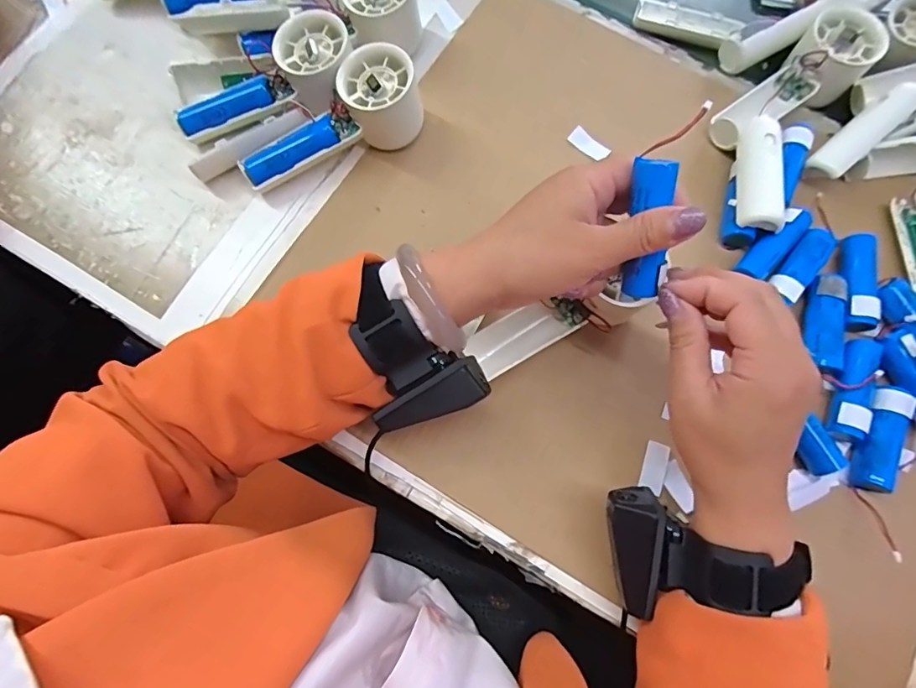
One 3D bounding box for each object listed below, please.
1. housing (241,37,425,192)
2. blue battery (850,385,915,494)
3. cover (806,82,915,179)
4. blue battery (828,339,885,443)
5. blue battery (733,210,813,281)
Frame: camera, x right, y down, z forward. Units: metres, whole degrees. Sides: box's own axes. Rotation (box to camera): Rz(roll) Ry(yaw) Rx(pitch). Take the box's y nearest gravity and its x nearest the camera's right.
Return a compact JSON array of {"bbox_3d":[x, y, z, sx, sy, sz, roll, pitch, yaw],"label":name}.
[{"bbox_3d":[-0.102,-0.173,0.377,0.147,0.056,0.054,-24,76,-6],"label":"housing"},{"bbox_3d":[0.291,0.065,0.333,0.023,0.018,0.073,25,76,7],"label":"blue battery"},{"bbox_3d":[0.316,-0.166,0.374,0.091,0.016,0.025,-43,78,5],"label":"cover"},{"bbox_3d":[0.281,0.030,0.341,0.025,0.021,0.072,22,76,6],"label":"blue battery"},{"bbox_3d":[0.239,-0.073,0.366,0.024,0.023,0.068,41,78,10],"label":"blue battery"}]

